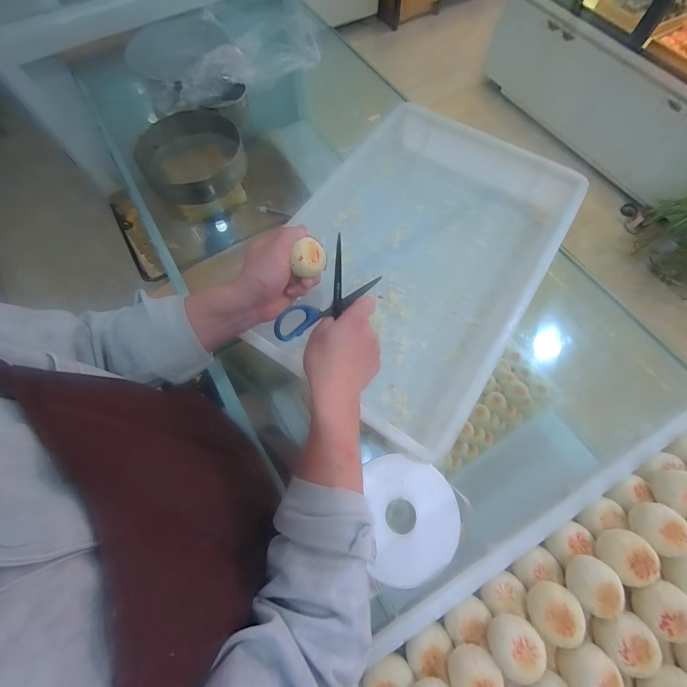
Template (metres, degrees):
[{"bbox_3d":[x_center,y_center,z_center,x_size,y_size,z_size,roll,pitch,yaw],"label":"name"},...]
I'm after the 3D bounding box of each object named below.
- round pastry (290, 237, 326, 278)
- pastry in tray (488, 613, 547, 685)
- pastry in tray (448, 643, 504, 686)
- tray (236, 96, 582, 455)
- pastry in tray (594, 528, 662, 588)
[{"bbox_3d":[-0.040,-0.101,0.362,0.030,0.032,0.040,14,70,6],"label":"round pastry"},{"bbox_3d":[0.163,0.287,0.288,0.046,0.028,0.041,-29,72,-10],"label":"pastry in tray"},{"bbox_3d":[0.124,0.312,0.281,0.046,0.027,0.045,-19,70,-7],"label":"pastry in tray"},{"bbox_3d":[0.138,-0.169,0.523,0.379,0.078,0.587,31,72,11],"label":"tray"},{"bbox_3d":[0.292,0.220,0.315,0.043,0.029,0.048,11,70,4],"label":"pastry in tray"}]

